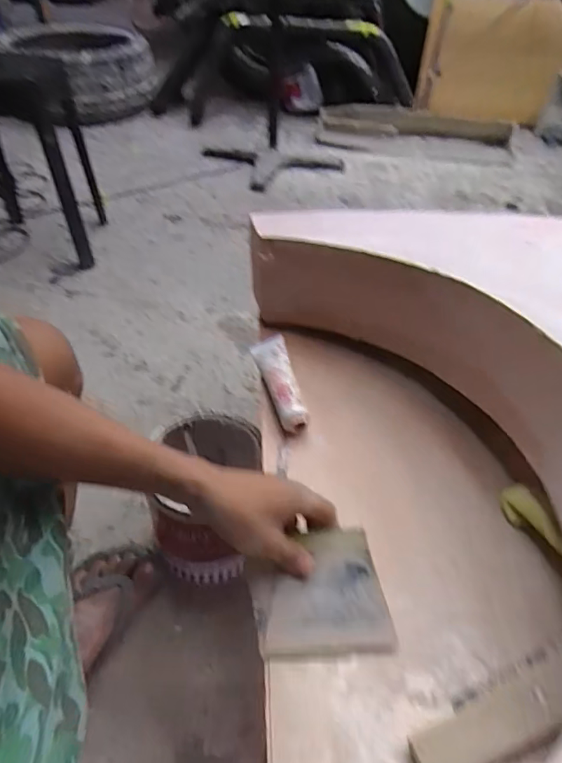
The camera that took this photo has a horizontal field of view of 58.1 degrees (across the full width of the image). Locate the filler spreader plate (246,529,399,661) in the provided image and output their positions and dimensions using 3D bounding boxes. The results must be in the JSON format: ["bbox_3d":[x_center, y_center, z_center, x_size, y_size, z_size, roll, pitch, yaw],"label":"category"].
[{"bbox_3d":[0.034,0.192,0.456,0.120,0.005,0.103,-5,71,-4],"label":"filler spreader plate"}]

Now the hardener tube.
[{"bbox_3d":[-0.001,-0.004,0.655,0.042,0.027,0.169,-9,46,-11],"label":"hardener tube"}]

